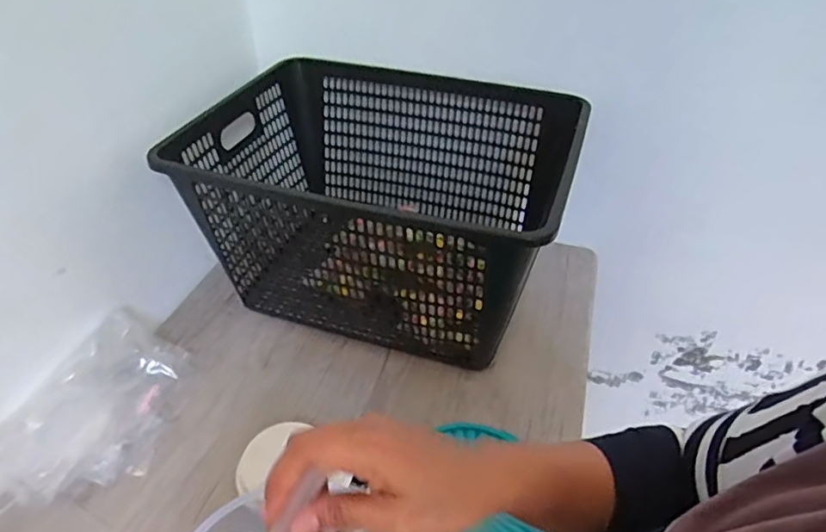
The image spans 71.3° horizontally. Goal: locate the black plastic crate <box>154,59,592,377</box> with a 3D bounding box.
[{"bbox_3d":[-0.049,-0.101,0.960,0.525,0.294,0.444,14,41,15],"label":"black plastic crate"}]

